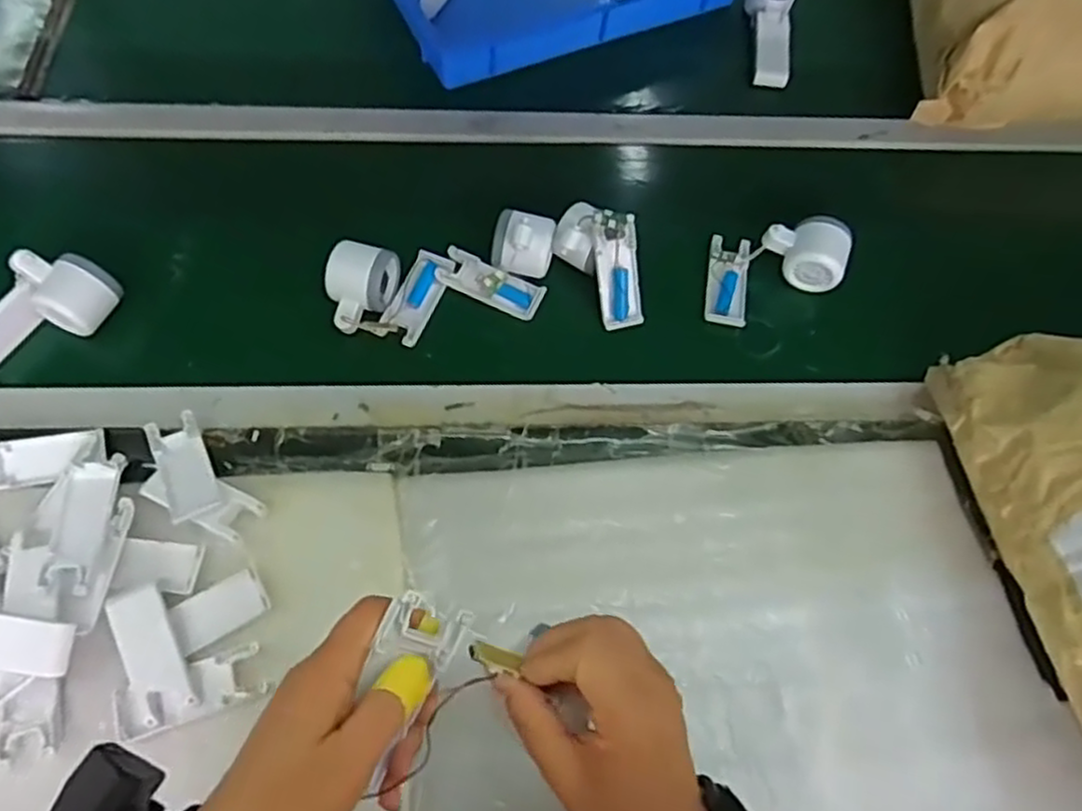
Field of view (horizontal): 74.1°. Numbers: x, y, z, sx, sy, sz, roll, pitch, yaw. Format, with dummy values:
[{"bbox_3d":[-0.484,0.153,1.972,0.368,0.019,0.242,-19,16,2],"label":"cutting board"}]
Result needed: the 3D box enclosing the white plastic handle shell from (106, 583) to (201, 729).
[{"bbox_3d":[-0.291,0.185,0.539,0.042,0.012,0.097,-25,68,-14],"label":"white plastic handle shell"}]

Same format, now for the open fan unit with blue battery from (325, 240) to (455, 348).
[{"bbox_3d":[-0.147,-0.117,0.680,0.092,0.057,0.109,20,65,6],"label":"open fan unit with blue battery"}]

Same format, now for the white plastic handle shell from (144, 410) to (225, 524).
[{"bbox_3d":[-0.295,0.051,0.595,0.038,0.030,0.099,-26,69,-15],"label":"white plastic handle shell"}]

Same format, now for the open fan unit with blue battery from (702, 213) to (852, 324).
[{"bbox_3d":[0.234,-0.137,0.714,0.135,0.053,0.100,0,65,-3],"label":"open fan unit with blue battery"}]

